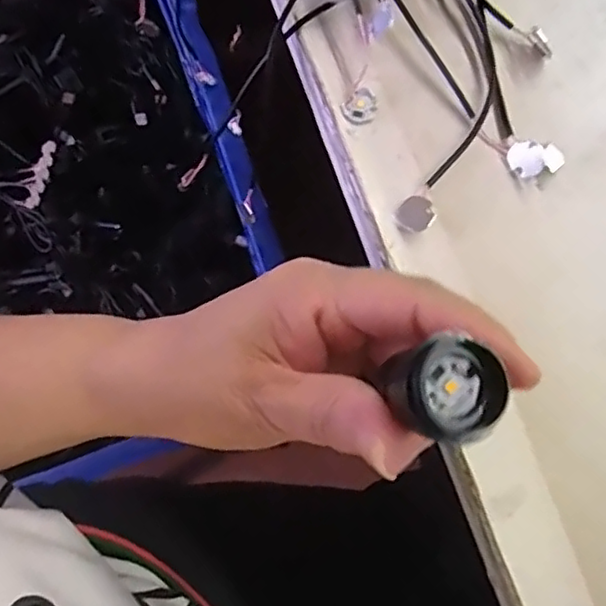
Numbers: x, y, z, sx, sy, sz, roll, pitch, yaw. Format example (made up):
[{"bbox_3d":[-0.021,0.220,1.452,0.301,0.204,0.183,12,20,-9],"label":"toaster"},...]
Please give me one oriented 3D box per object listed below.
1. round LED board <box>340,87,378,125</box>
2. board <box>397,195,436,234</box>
[{"bbox_3d":[0.025,-0.084,0.274,0.013,0.004,0.015,35,81,6],"label":"round LED board"},{"bbox_3d":[0.047,-0.037,0.264,0.015,0.004,0.014,0,79,0],"label":"board"}]

